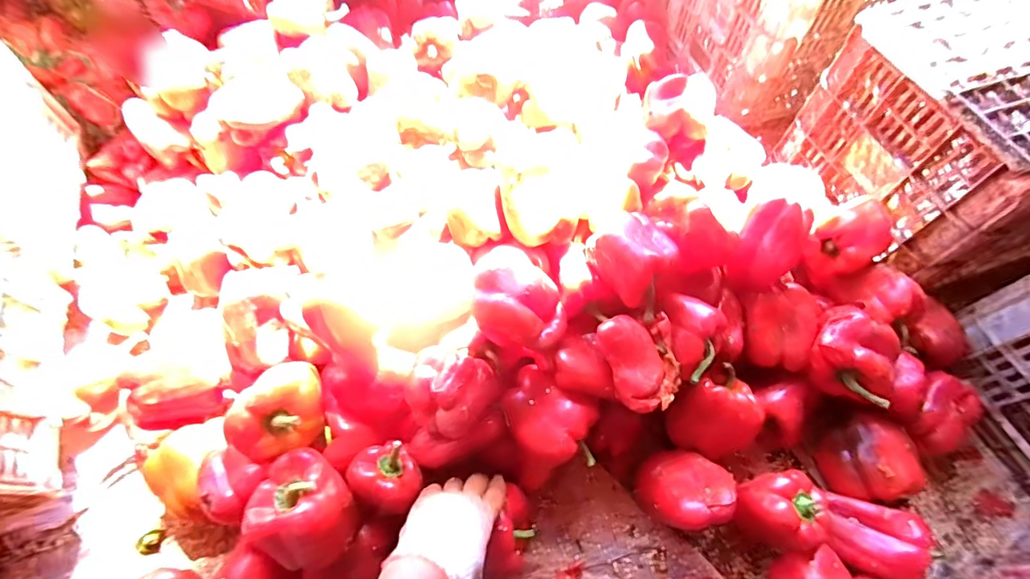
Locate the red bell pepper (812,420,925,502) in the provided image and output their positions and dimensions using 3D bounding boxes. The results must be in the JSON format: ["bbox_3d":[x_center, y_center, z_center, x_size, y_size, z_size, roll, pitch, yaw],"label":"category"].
[{"bbox_3d":[0.462,0.223,0.619,0.100,0.088,0.099,3,63,2],"label":"red bell pepper"}]

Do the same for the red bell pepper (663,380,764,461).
[{"bbox_3d":[0.258,0.163,0.607,0.111,0.072,0.093,-5,63,-2],"label":"red bell pepper"}]

